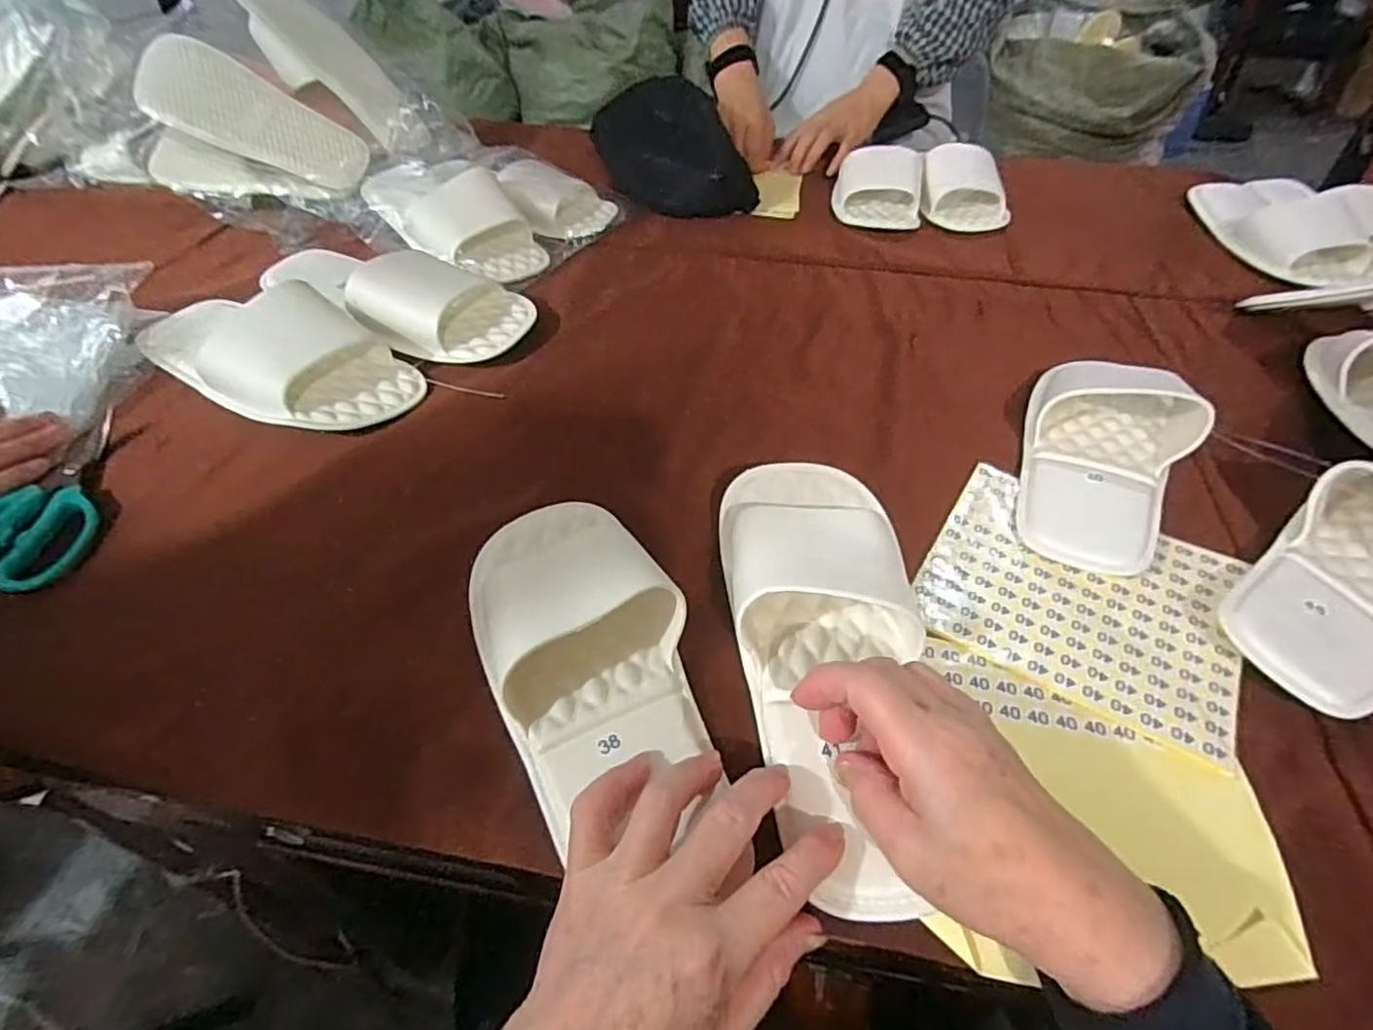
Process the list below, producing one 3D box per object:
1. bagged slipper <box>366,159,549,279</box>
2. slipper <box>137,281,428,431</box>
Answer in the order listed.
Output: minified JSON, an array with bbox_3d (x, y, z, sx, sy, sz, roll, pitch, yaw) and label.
[{"bbox_3d":[-0.245,-0.312,0.663,0.230,0.060,0.101,36,56,28],"label":"bagged slipper"},{"bbox_3d":[-0.329,-0.135,0.498,0.242,0.061,0.103,18,50,16],"label":"slipper"}]

